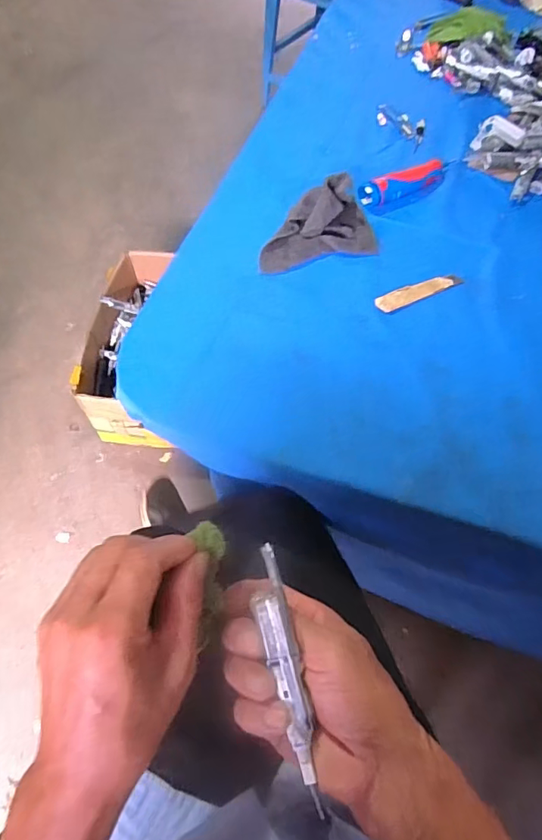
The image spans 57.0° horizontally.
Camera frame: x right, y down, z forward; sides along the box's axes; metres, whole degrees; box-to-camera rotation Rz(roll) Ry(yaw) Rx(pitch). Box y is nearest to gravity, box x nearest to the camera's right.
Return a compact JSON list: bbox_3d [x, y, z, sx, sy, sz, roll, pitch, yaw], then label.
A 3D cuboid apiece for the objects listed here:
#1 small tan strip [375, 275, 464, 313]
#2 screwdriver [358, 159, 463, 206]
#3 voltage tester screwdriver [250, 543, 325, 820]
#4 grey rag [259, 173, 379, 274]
[{"bbox_3d":[0.172,-0.150,0.582,0.110,0.009,0.024,-25,64,-14],"label":"small tan strip"},{"bbox_3d":[0.199,-0.326,0.672,0.181,0.031,0.039,-27,65,-15],"label":"screwdriver"},{"bbox_3d":[0.009,0.150,0.291,0.016,0.007,0.149,-11,83,-7],"label":"voltage tester screwdriver"},{"bbox_3d":[0.053,-0.241,0.609,0.152,0.053,0.093,-14,62,-8],"label":"grey rag"}]

